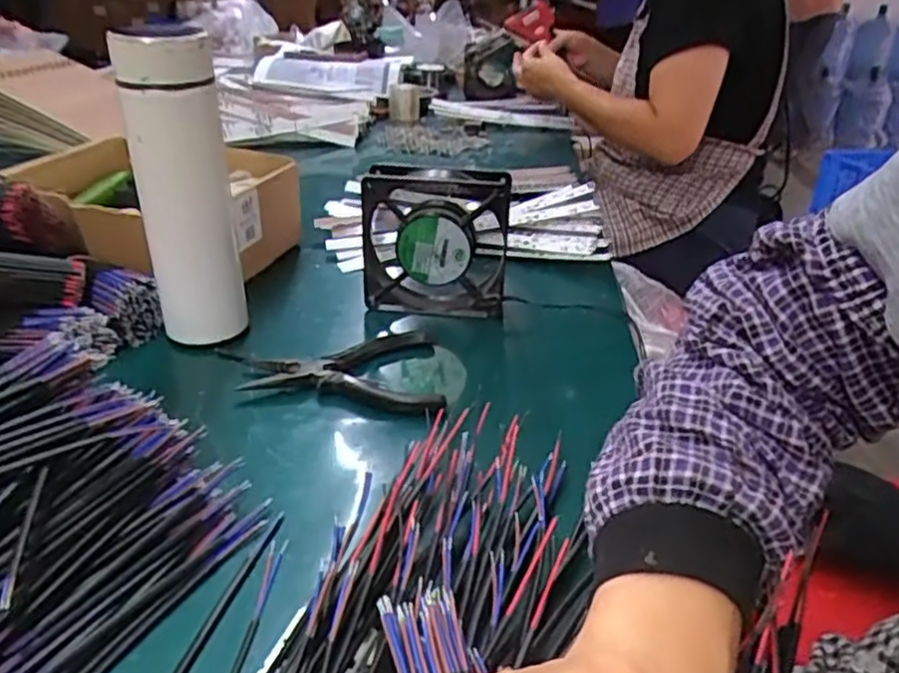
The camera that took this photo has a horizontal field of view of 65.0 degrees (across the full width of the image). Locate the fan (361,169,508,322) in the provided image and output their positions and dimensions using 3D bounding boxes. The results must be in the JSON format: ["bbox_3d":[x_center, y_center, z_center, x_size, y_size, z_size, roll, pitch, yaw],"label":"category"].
[{"bbox_3d":[-0.011,-0.079,0.602,0.119,0.122,0.042,6,28,6],"label":"fan"}]

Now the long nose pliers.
[{"bbox_3d":[-0.089,0.027,0.515,0.157,0.013,0.096,-1,28,-7],"label":"long nose pliers"}]

